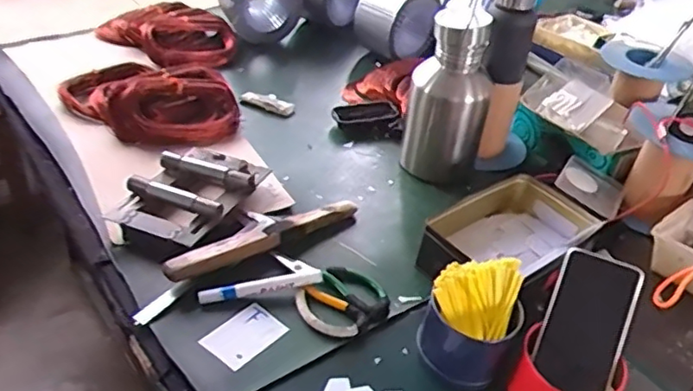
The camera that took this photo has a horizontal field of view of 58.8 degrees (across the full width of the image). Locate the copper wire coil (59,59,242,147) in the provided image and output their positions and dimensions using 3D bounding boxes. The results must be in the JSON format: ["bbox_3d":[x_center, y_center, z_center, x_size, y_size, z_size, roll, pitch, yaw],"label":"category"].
[{"bbox_3d":[-0.315,-0.157,0.987,0.272,0.067,0.188,30,43,29],"label":"copper wire coil"}]

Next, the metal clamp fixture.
[{"bbox_3d":[-0.206,-0.007,0.820,0.144,0.038,0.190,15,38,13],"label":"metal clamp fixture"}]

